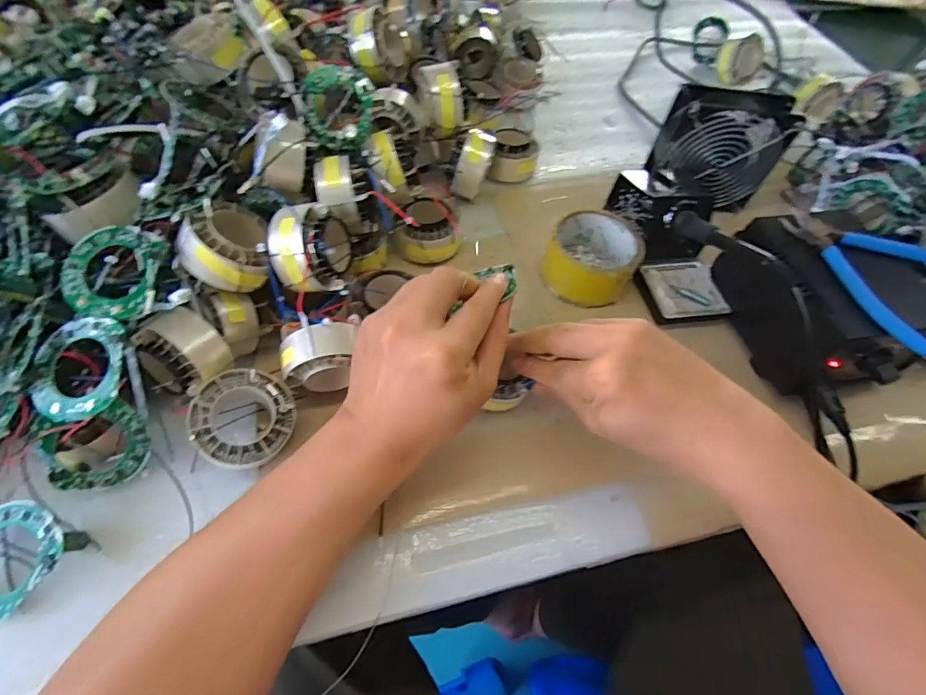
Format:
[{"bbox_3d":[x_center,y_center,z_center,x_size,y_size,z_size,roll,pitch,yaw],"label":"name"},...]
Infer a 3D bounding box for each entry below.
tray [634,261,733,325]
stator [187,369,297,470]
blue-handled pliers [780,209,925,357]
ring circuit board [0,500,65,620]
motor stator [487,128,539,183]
[{"bbox_3d":[0.210,-0.055,0.451,0.071,0.016,0.069,-11,58,-10],"label":"tray"},{"bbox_3d":[-0.153,0.049,0.325,0.066,0.015,0.067,5,72,-22],"label":"stator"},{"bbox_3d":[0.331,-0.070,0.379,0.131,0.013,0.137,-36,65,-24],"label":"blue-handled pliers"},{"bbox_3d":[-0.283,0.129,0.288,0.057,0.009,0.062,32,76,12],"label":"ring circuit board"},{"bbox_3d":[0.060,-0.225,0.547,0.054,0.039,0.055,7,56,1],"label":"motor stator"}]

